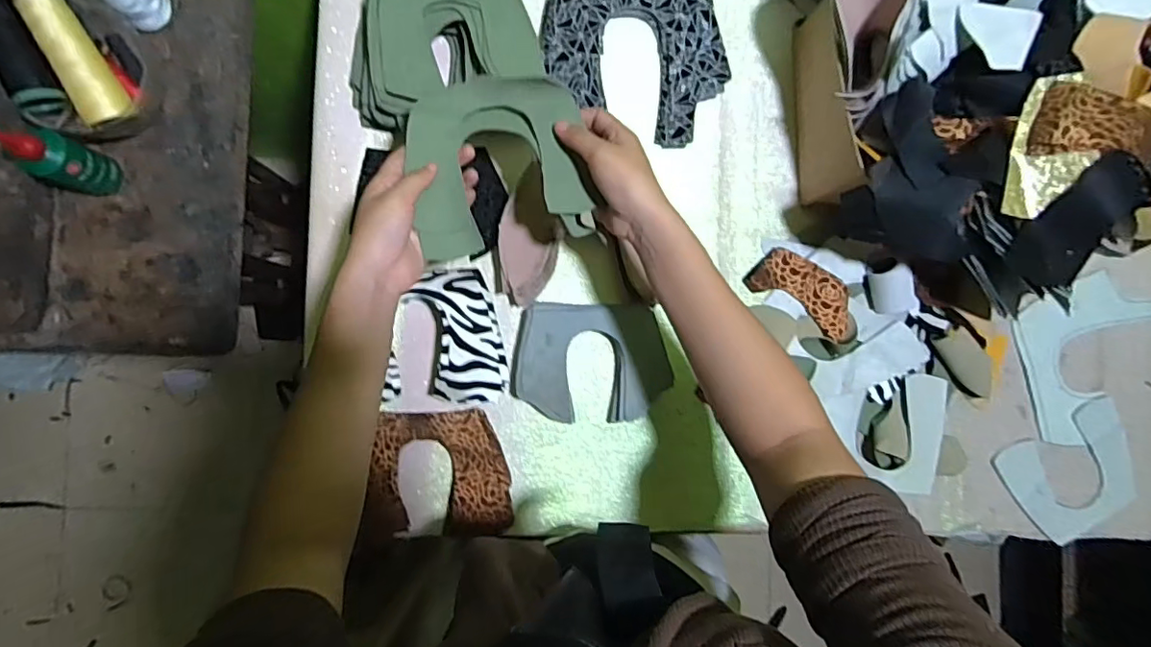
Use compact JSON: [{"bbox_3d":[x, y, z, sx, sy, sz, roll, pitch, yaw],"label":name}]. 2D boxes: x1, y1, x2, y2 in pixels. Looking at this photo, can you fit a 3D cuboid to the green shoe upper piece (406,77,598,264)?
[{"bbox_3d":[-0.063,-0.132,0.457,0.139,0.021,0.137,-8,89,-5],"label":"green shoe upper piece"}]

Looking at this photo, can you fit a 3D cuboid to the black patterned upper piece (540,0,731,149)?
[{"bbox_3d":[0.063,-0.288,0.583,0.191,0.019,0.181,5,91,-6],"label":"black patterned upper piece"}]

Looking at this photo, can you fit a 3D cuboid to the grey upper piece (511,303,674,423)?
[{"bbox_3d":[0.017,0.040,0.573,0.156,0.024,0.118,2,88,-5],"label":"grey upper piece"}]

